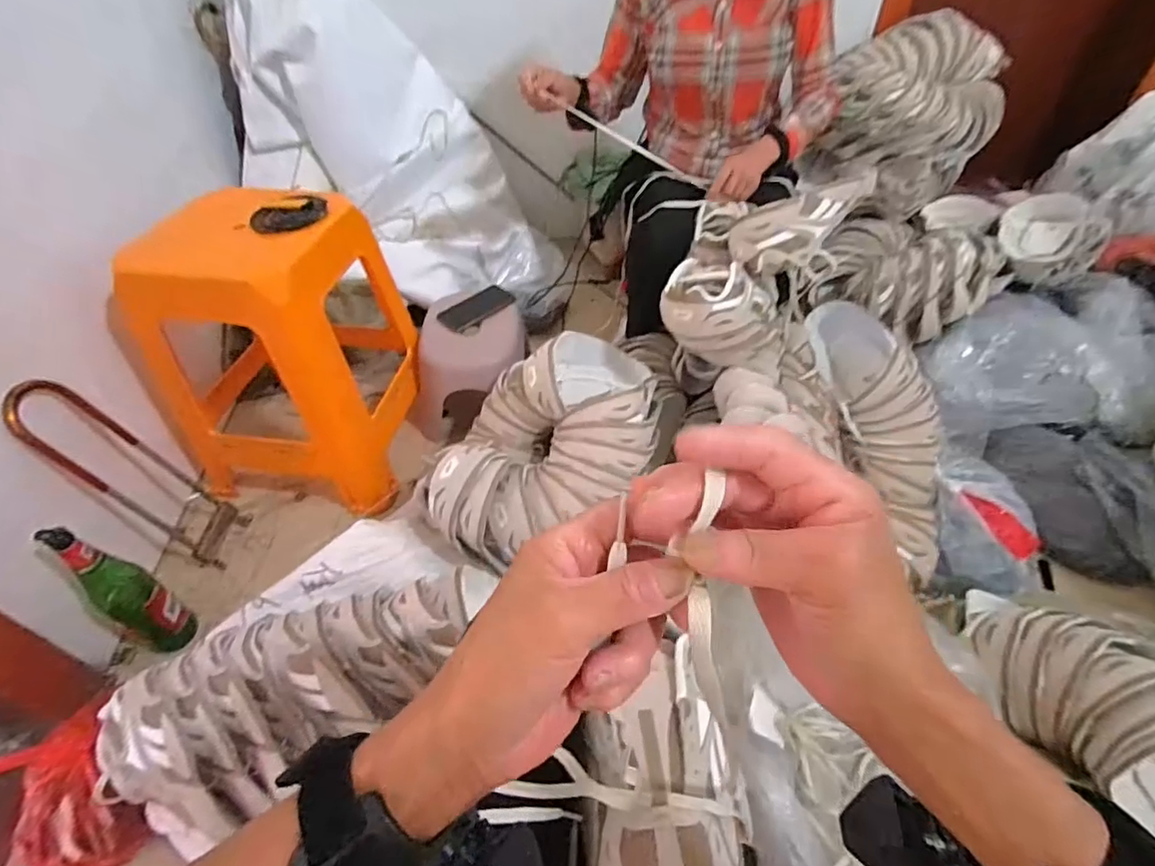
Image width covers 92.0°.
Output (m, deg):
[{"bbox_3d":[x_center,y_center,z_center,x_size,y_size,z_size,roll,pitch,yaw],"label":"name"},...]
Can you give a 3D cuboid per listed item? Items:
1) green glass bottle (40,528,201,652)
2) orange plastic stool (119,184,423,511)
[{"bbox_3d":[-0.627,0.223,0.778,0.067,0.260,0.066,13,48,14],"label":"green glass bottle"},{"bbox_3d":[-0.523,-0.136,0.974,0.383,0.450,0.315,2,46,3],"label":"orange plastic stool"}]

